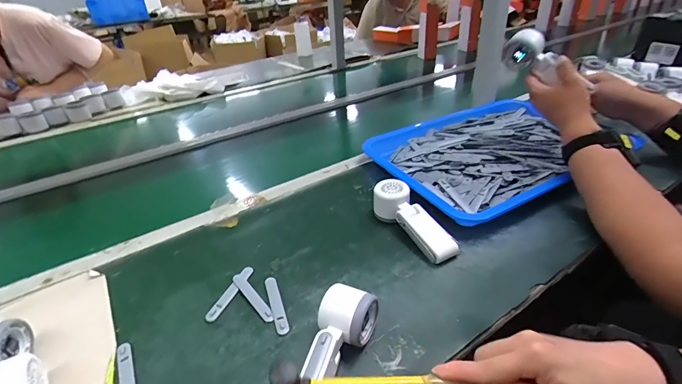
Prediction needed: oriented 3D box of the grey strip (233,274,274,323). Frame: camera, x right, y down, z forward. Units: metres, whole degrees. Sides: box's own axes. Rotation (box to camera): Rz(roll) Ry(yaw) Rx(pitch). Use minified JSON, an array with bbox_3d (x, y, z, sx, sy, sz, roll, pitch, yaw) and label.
[{"bbox_3d":[-0.118,0.141,0.490,0.016,0.005,0.096,-27,40,-32],"label":"grey strip"}]

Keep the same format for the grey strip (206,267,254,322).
[{"bbox_3d":[-0.150,0.136,0.494,0.018,0.006,0.093,12,36,20],"label":"grey strip"}]

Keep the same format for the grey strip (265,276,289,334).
[{"bbox_3d":[-0.085,0.145,0.476,0.016,0.004,0.095,-13,35,-16],"label":"grey strip"}]

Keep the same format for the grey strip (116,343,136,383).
[{"bbox_3d":[-0.239,0.206,0.405,0.017,0.004,0.094,-20,37,-24],"label":"grey strip"}]

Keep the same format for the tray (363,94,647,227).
[{"bbox_3d":[0.306,-0.084,0.750,0.465,0.045,0.336,-18,36,-23],"label":"tray"}]

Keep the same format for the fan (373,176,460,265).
[{"bbox_3d":[0.112,0.041,0.563,0.057,0.056,0.164,-21,37,-26],"label":"fan"}]

